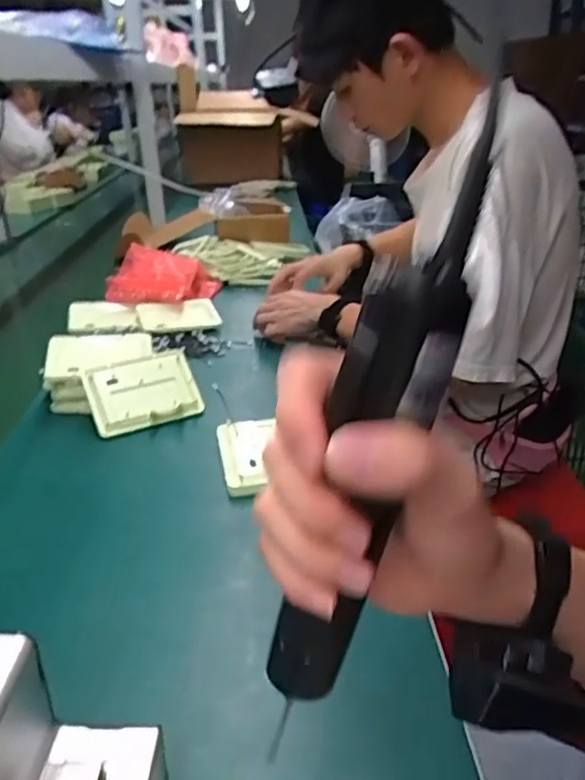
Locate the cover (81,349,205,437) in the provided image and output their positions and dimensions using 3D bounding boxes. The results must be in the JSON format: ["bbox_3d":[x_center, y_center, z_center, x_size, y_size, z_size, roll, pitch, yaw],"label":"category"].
[{"bbox_3d":[-0.189,0.001,0.796,0.136,0.013,0.101,-15,67,-23],"label":"cover"}]

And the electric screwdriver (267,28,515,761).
[{"bbox_3d":[0.030,0.019,0.238,0.037,0.261,0.029,7,22,-23],"label":"electric screwdriver"}]

